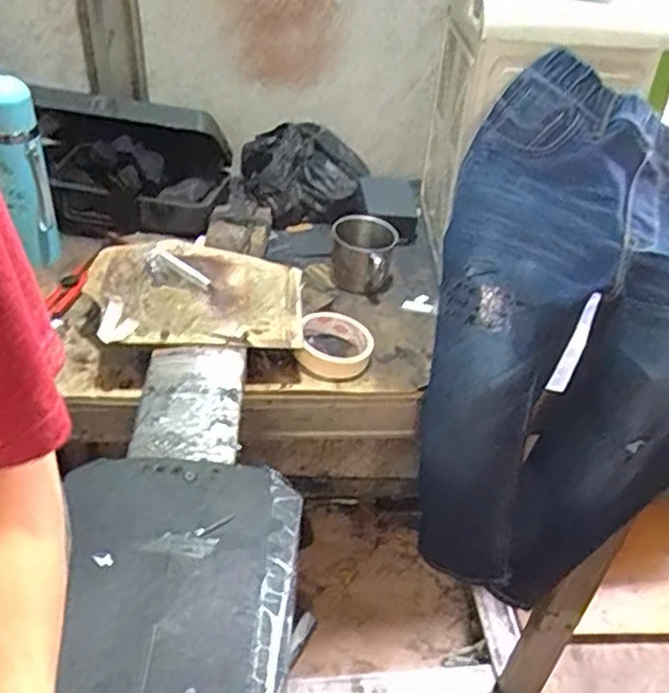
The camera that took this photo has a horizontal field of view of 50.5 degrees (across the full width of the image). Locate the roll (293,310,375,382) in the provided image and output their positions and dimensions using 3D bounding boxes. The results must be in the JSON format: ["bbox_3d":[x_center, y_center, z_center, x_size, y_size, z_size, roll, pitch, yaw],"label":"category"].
[{"bbox_3d":[0.001,-0.002,0.808,0.084,0.030,0.093,7,38,4],"label":"roll"}]

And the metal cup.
[{"bbox_3d":[0.037,-0.118,0.927,0.080,0.084,0.088,2,37,-2],"label":"metal cup"}]

